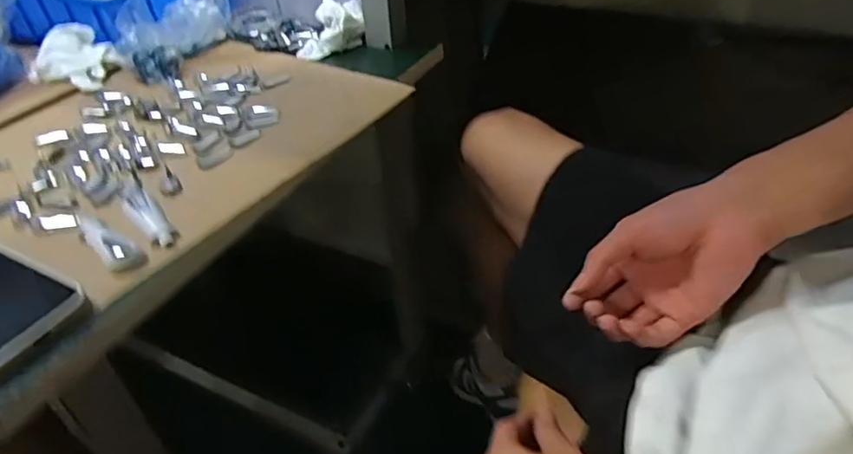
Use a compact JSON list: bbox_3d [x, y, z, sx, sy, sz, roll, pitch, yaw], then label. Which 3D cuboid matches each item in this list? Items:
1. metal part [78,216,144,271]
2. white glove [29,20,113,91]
[{"bbox_3d":[-0.250,0.010,0.444,0.079,0.011,0.022,29,50,34],"label":"metal part"},{"bbox_3d":[-0.435,-0.208,0.699,0.102,0.043,0.121,-24,43,-21],"label":"white glove"}]

